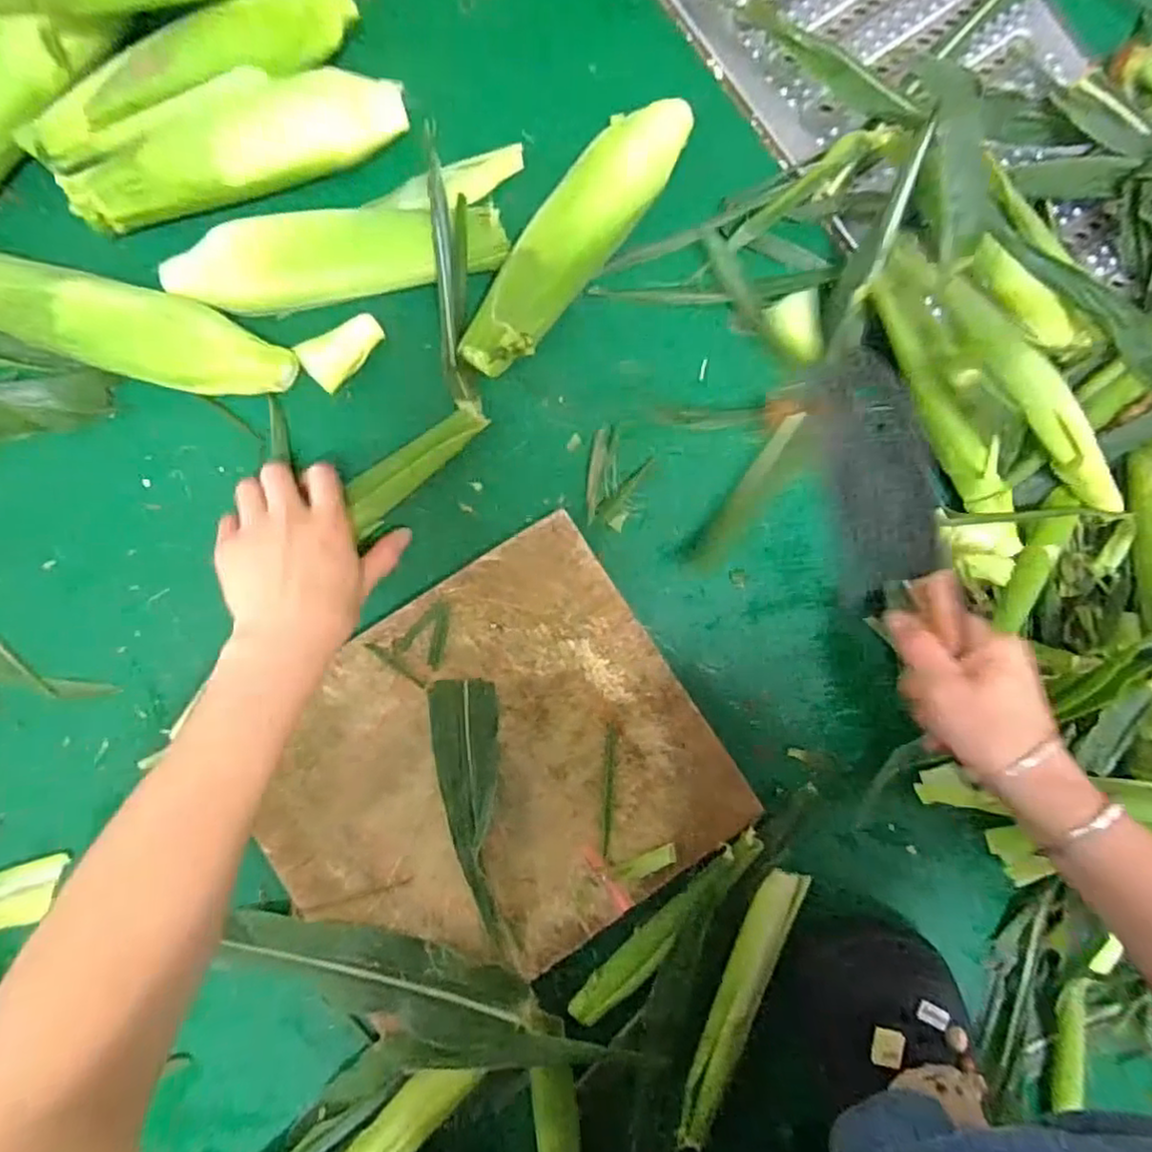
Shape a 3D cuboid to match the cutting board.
[{"bbox_3d":[-0.059,0.137,0.461,0.288,0.016,0.253,-33,90,-6],"label":"cutting board"}]

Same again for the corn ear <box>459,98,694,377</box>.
[{"bbox_3d":[0.003,-0.242,0.470,0.054,0.057,0.232,35,84,-2],"label":"corn ear"}]

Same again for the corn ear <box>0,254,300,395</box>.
[{"bbox_3d":[-0.319,-0.167,0.450,0.244,0.057,0.055,16,85,-4],"label":"corn ear"}]

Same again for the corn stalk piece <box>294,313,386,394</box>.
[{"bbox_3d":[-0.167,-0.163,0.474,0.032,0.028,0.061,42,84,-1],"label":"corn stalk piece"}]

